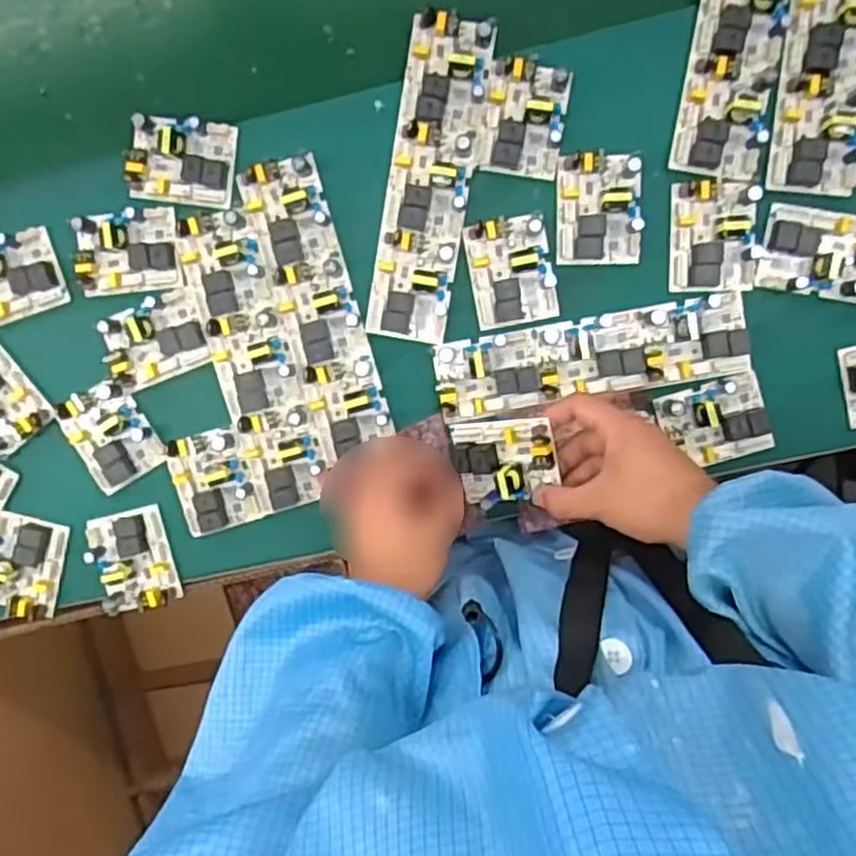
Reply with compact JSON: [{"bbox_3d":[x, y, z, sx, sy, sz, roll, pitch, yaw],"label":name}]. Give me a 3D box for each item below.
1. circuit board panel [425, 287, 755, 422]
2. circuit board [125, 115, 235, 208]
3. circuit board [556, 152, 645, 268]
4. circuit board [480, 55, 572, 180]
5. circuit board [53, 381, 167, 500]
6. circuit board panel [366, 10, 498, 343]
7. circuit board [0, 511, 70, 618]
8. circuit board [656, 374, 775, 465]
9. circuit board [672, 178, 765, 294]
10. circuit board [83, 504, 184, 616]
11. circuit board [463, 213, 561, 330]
[{"bbox_3d":[0.125,-0.054,0.573,0.237,0.015,0.061,-10,94,4],"label":"circuit board panel"},{"bbox_3d":[-0.192,-0.205,0.577,0.080,0.018,0.061,5,95,3],"label":"circuit board"},{"bbox_3d":[0.129,-0.165,0.563,0.061,0.018,0.079,-2,94,4],"label":"circuit board"},{"bbox_3d":[0.073,-0.232,0.558,0.059,0.019,0.079,10,95,3],"label":"circuit board"},{"bbox_3d":[-0.257,0.007,0.605,0.056,0.016,0.079,-32,92,5],"label":"circuit board"},{"bbox_3d":[0.004,-0.187,0.569,0.063,0.022,0.235,9,95,3],"label":"circuit board panel"},{"bbox_3d":[-0.338,0.116,0.625,0.061,0.016,0.080,14,95,2],"label":"circuit board"},{"bbox_3d":[0.222,-0.003,0.574,0.079,0.023,0.061,-16,93,5],"label":"circuit board"},{"bbox_3d":[0.216,-0.144,0.560,0.063,0.026,0.081,0,95,4],"label":"circuit board"},{"bbox_3d":[-0.244,0.110,0.616,0.061,0.020,0.080,-14,93,5],"label":"circuit board"},{"bbox_3d":[0.064,-0.120,0.573,0.062,0.017,0.079,-10,94,4],"label":"circuit board"}]

